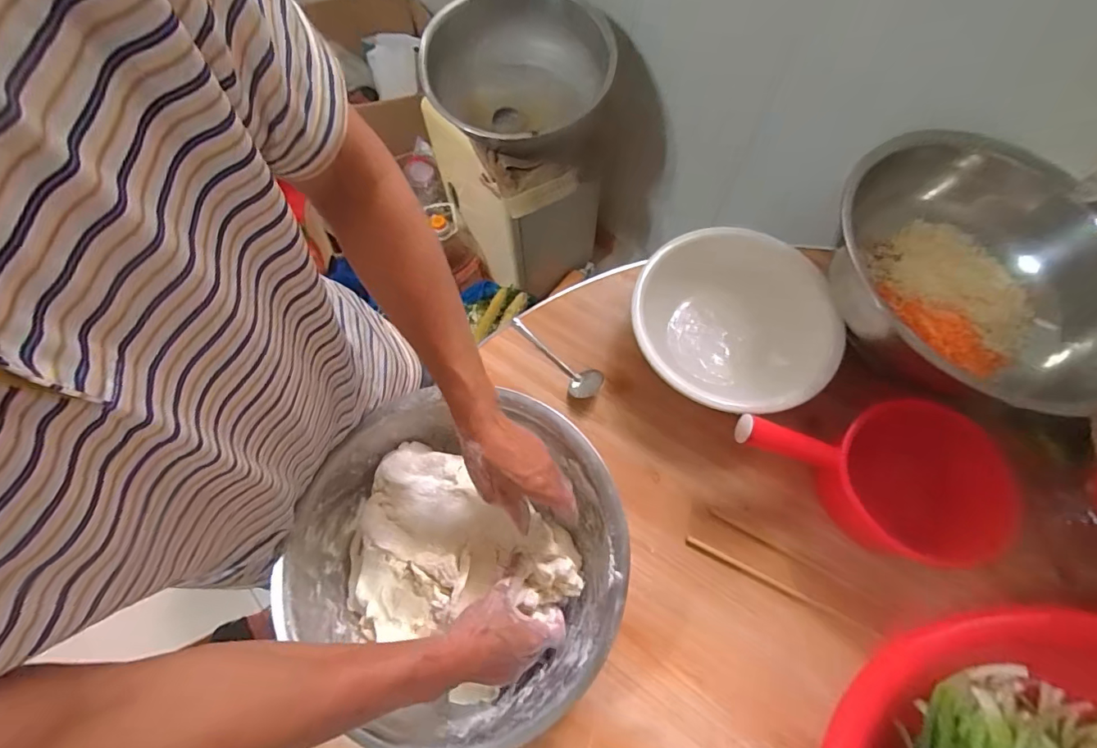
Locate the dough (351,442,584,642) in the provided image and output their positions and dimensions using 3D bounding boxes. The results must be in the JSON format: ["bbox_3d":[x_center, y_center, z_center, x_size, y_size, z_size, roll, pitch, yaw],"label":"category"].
[{"bbox_3d":[-0.109,0.177,0.550,0.258,0.084,0.203,-10,68,-3],"label":"dough"}]

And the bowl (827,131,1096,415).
[{"bbox_3d":[0.547,-0.154,0.604,0.333,0.130,0.289,40,74,15],"label":"bowl"}]

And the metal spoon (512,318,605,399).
[{"bbox_3d":[0.005,-0.026,0.689,0.168,0.022,0.049,40,74,15],"label":"metal spoon"}]

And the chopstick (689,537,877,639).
[{"bbox_3d":[0.282,0.259,0.577,0.232,0.006,0.008,26,71,11],"label":"chopstick"}]

